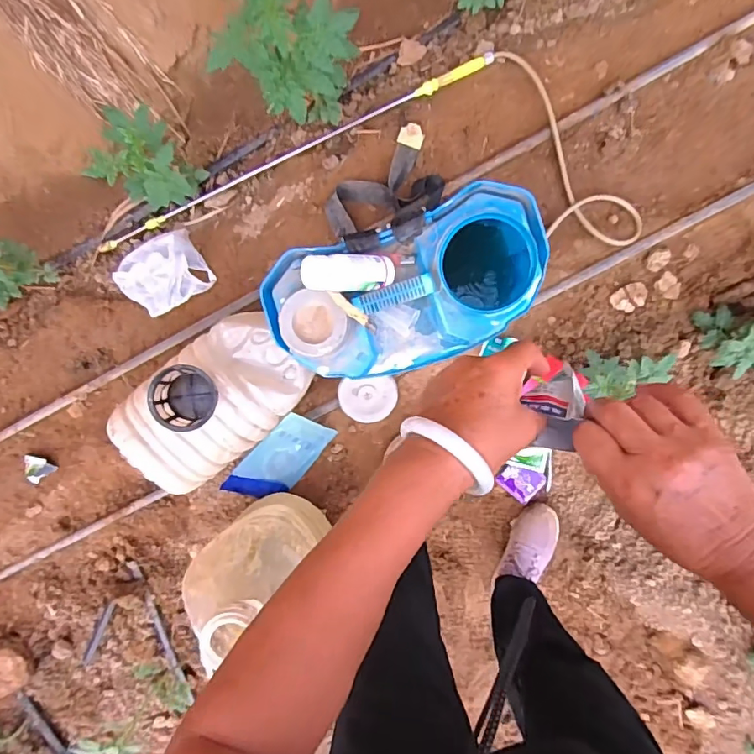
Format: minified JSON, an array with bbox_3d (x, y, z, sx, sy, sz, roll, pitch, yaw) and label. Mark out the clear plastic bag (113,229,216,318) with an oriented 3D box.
[{"bbox_3d":[-0.484,-0.231,1.122,0.195,0.075,0.160,-36,88,7],"label":"clear plastic bag"}]

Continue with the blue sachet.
[{"bbox_3d":[-0.211,0.183,1.120,0.155,0.013,0.225,35,96,-38],"label":"blue sachet"}]

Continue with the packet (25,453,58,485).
[{"bbox_3d":[-0.822,0.226,1.214,0.071,0.036,0.073,29,94,5],"label":"packet"}]

